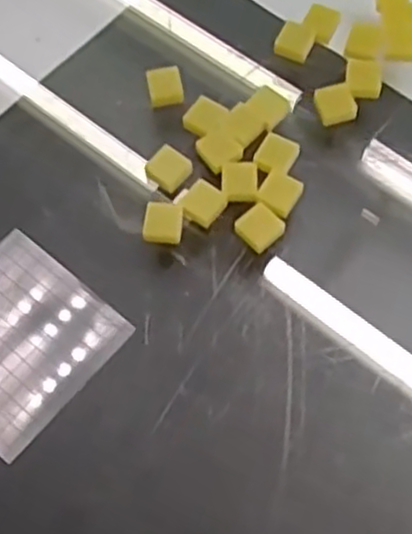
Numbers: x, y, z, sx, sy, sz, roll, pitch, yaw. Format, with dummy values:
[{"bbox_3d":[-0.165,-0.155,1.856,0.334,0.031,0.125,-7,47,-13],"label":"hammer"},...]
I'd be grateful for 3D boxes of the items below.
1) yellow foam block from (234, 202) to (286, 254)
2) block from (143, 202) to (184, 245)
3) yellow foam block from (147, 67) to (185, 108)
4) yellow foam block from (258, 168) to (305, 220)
[{"bbox_3d":[0.015,-0.011,0.214,0.012,0.004,0.011,-36,69,-13],"label":"yellow foam block"},{"bbox_3d":[-0.012,-0.012,0.216,0.011,0.004,0.011,8,66,6],"label":"block"},{"bbox_3d":[-0.013,-0.056,0.237,0.010,0.006,0.012,-10,65,-2],"label":"yellow foam block"},{"bbox_3d":[0.021,-0.021,0.218,0.011,0.004,0.012,26,69,13],"label":"yellow foam block"}]

